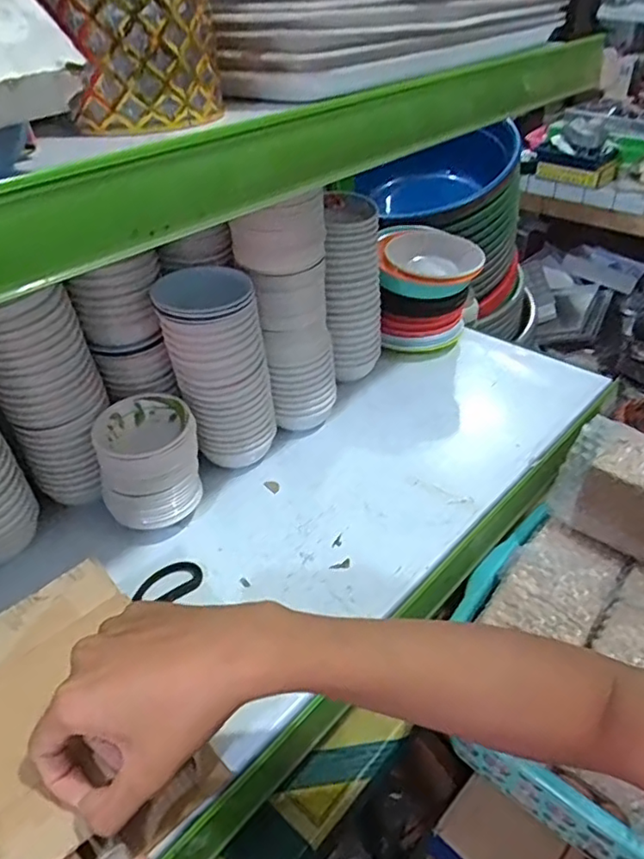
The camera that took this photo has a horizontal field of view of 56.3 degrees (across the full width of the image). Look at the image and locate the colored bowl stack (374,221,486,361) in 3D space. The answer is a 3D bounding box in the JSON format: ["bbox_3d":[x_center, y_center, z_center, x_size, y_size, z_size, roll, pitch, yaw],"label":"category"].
[{"bbox_3d":[0.141,-0.179,0.817,0.120,0.148,0.132,6,39,8],"label":"colored bowl stack"}]

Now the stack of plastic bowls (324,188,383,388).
[{"bbox_3d":[0.028,-0.169,0.722,0.080,0.216,0.080,11,25,26],"label":"stack of plastic bowls"}]

